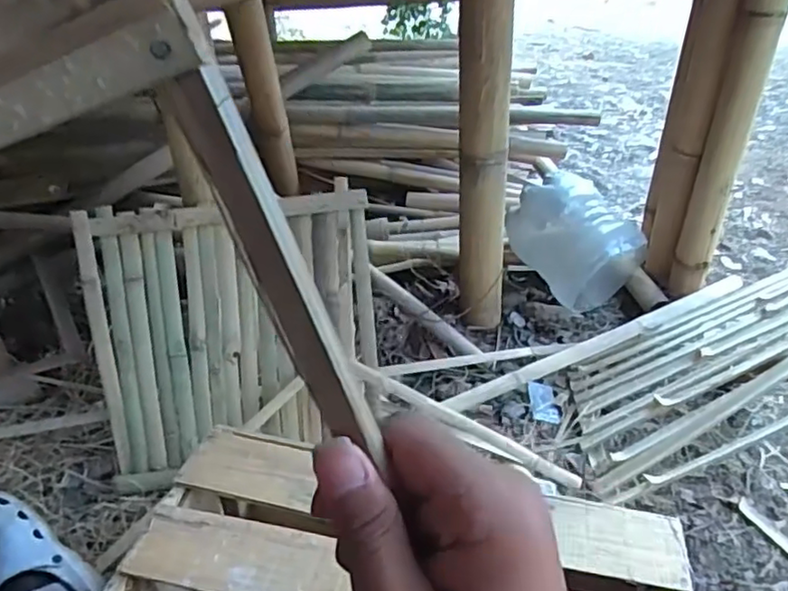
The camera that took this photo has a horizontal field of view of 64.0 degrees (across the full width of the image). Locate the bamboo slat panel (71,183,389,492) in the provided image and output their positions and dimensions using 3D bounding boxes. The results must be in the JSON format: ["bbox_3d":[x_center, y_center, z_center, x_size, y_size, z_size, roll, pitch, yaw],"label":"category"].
[{"bbox_3d":[-0.277,0.069,1.122,0.488,0.467,0.044,-7,7,-5],"label":"bamboo slat panel"}]

